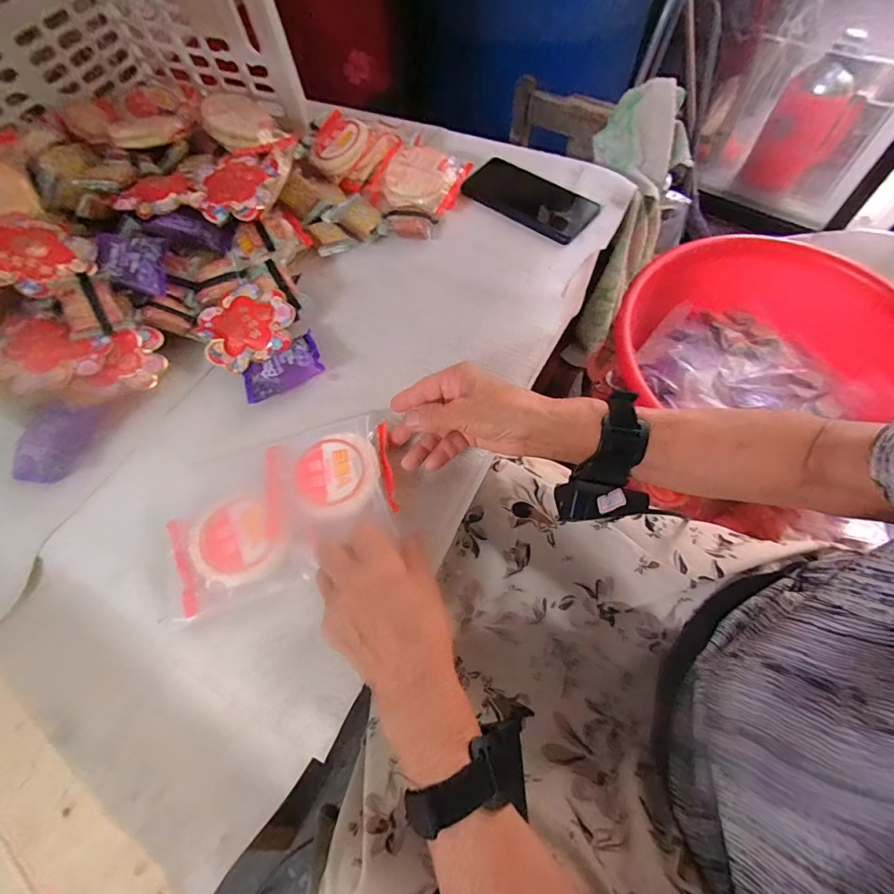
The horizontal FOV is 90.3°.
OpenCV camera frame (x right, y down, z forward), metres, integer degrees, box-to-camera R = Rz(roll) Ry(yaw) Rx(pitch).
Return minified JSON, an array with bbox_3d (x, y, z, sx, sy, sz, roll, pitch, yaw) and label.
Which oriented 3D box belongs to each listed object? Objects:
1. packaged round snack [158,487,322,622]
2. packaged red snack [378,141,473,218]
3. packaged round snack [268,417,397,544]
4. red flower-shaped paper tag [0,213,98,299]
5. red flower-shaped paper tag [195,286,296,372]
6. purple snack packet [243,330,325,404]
[{"bbox_3d":[-0.176,0.085,0.374,0.124,0.023,0.092,-15,62,-7],"label":"packaged round snack"},{"bbox_3d":[-0.031,-0.329,0.545,0.097,0.025,0.085,21,81,2],"label":"packaged red snack"},{"bbox_3d":[-0.102,0.024,0.384,0.104,0.015,0.105,-11,62,-5],"label":"packaged round snack"},{"bbox_3d":[-0.404,-0.188,0.429,0.087,0.013,0.094,34,50,-11],"label":"red flower-shaped paper tag"},{"bbox_3d":[-0.207,-0.127,0.463,0.094,0.015,0.087,-28,76,-4],"label":"red flower-shaped paper tag"},{"bbox_3d":[-0.165,-0.077,0.449,0.081,0.018,0.050,-30,65,-15],"label":"purple snack packet"}]

